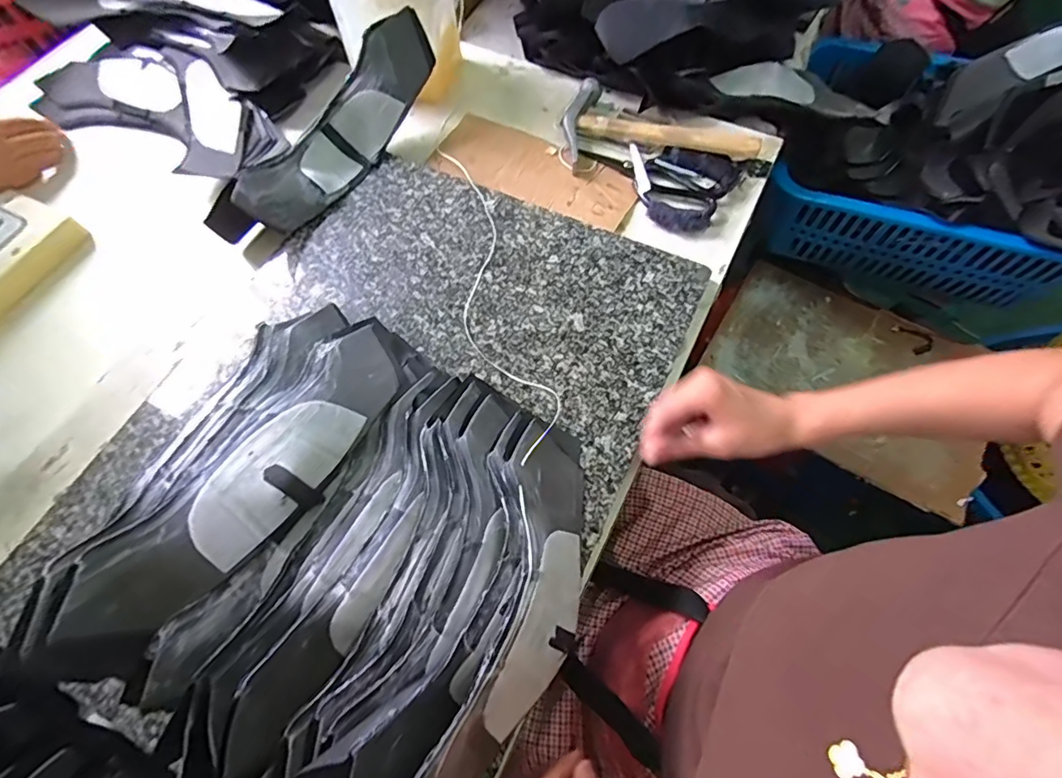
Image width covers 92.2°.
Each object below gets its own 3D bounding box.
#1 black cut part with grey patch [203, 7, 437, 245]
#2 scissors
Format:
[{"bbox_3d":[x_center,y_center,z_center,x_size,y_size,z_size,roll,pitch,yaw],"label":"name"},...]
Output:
[{"bbox_3d":[-0.231,-0.291,0.589,0.068,0.090,0.325,33,71,15],"label":"black cut part with grey patch"},{"bbox_3d":[0.145,-0.250,0.612,0.185,0.015,0.116,16,67,9],"label":"scissors"}]

